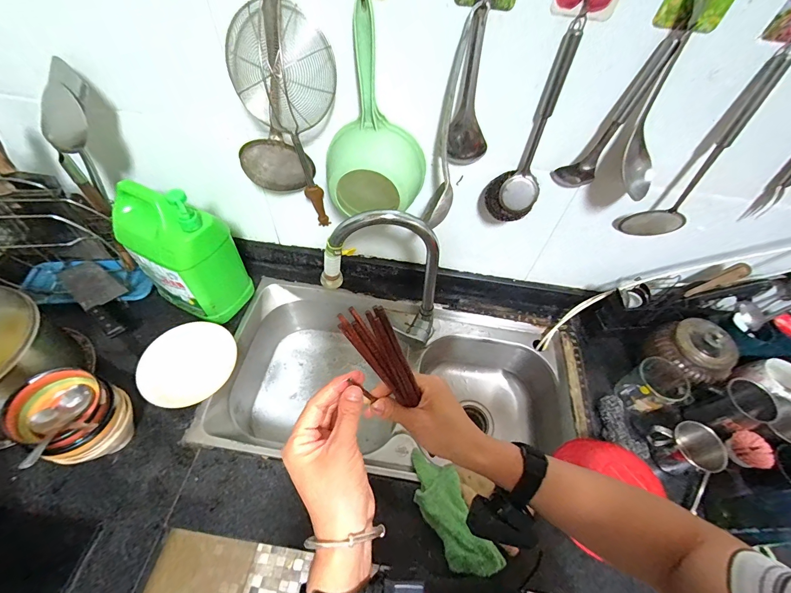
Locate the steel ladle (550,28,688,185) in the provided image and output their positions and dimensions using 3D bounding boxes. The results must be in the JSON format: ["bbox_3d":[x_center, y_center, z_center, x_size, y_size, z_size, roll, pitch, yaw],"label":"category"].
[{"bbox_3d":[0.312,-0.263,0.522,0.060,0.224,0.046,40,61,22],"label":"steel ladle"}]

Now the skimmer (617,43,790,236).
[{"bbox_3d":[0.473,-0.199,0.546,0.073,0.300,0.062,-13,56,-13],"label":"skimmer"}]

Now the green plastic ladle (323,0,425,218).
[{"bbox_3d":[-0.038,-0.249,0.537,0.171,0.269,0.088,13,55,5],"label":"green plastic ladle"}]

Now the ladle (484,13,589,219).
[{"bbox_3d":[0.211,-0.241,0.537,0.084,0.274,0.052,9,54,2],"label":"ladle"}]

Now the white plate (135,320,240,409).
[{"bbox_3d":[-0.400,0.126,0.676,0.164,0.015,0.169,2,54,-3],"label":"white plate"}]

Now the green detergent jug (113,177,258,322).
[{"bbox_3d":[-0.433,-0.087,0.700,0.183,0.274,0.124,19,55,9],"label":"green detergent jug"}]

